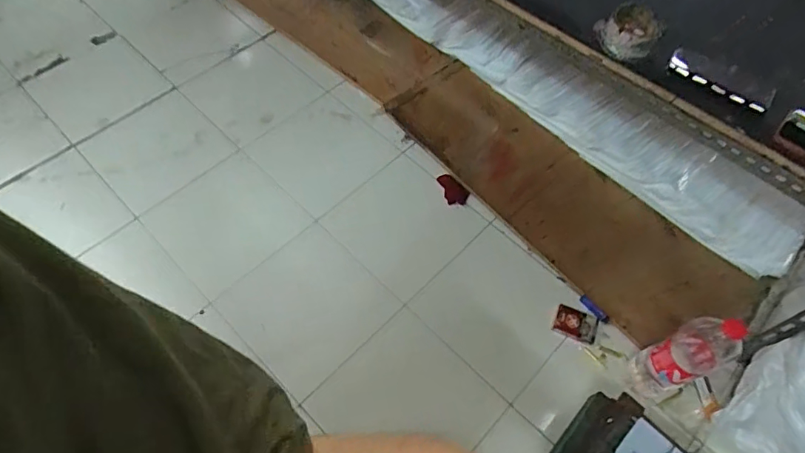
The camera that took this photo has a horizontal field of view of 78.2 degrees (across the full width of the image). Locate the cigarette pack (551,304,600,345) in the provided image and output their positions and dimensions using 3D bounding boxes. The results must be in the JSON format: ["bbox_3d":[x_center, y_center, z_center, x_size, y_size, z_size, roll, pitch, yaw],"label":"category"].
[{"bbox_3d":[0.374,0.210,1.068,0.091,0.017,0.065,18,60,8],"label":"cigarette pack"}]

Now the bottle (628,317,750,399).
[{"bbox_3d":[0.503,0.237,0.896,0.078,0.310,0.081,1,59,-2],"label":"bottle"}]

